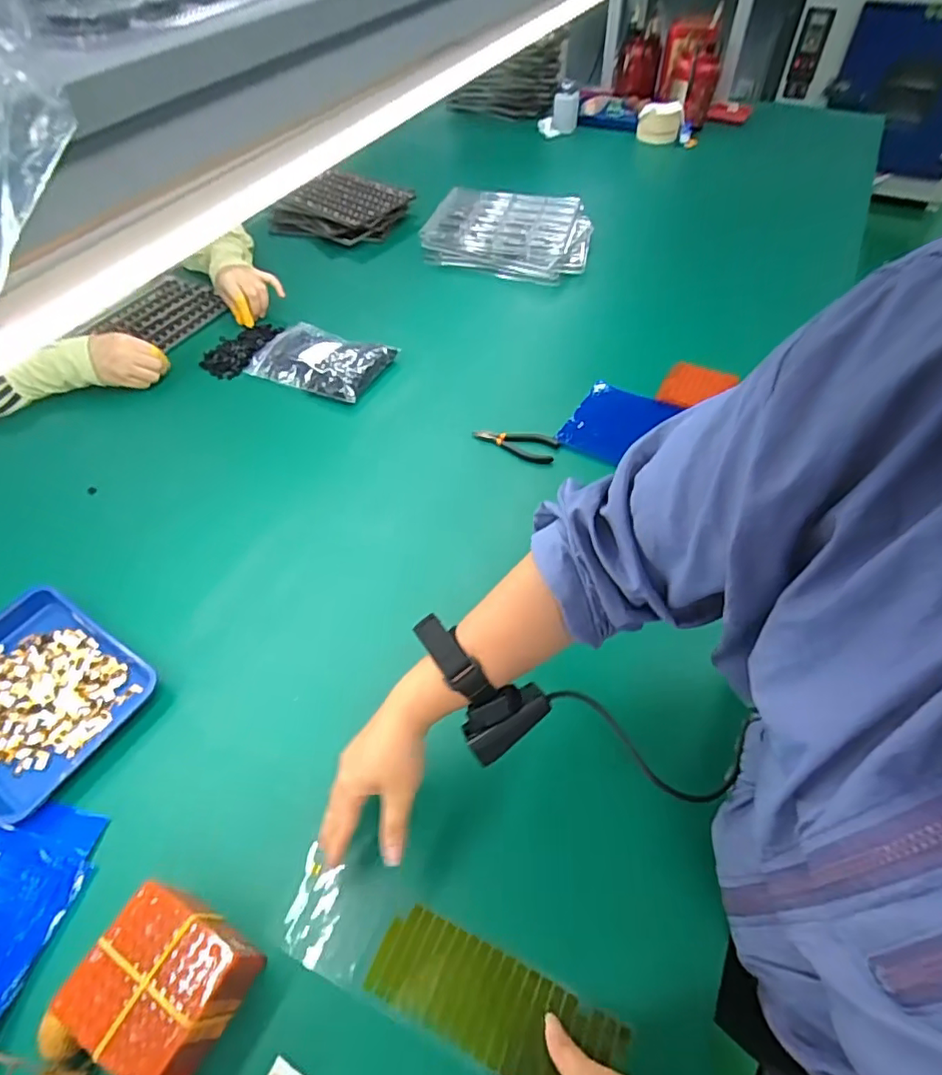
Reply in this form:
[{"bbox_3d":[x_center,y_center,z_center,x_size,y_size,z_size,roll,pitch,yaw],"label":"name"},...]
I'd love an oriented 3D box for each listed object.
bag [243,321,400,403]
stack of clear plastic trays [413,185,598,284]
[{"bbox_3d":[-0.234,-0.279,0.866,0.201,0.029,0.139,20,56,17],"label":"bag"},{"bbox_3d":[0.078,-0.591,1.082,0.301,0.059,0.228,12,54,11],"label":"stack of clear plastic trays"}]

